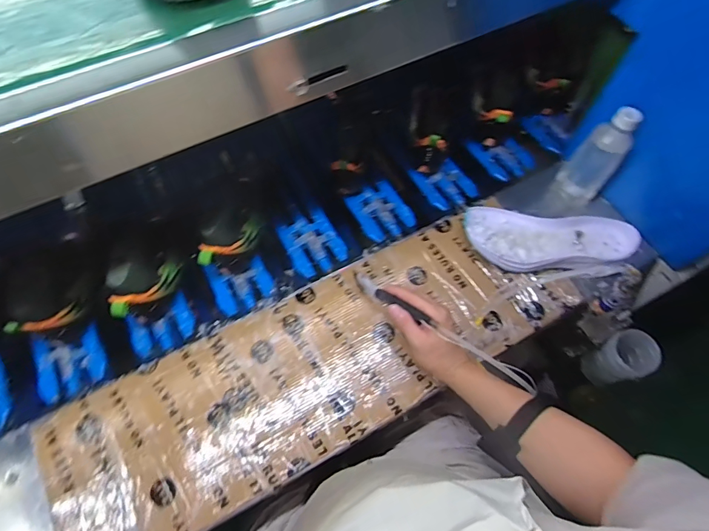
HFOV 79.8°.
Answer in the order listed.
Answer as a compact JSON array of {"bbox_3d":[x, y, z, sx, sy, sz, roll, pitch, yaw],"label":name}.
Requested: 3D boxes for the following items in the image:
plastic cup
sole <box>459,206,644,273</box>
[{"bbox_3d":[0.458,0.167,0.740,0.074,0.121,0.073,0,62,0],"label":"plastic cup"},{"bbox_3d":[0.319,-0.038,0.695,0.280,0.050,0.113,6,62,3],"label":"sole"}]

